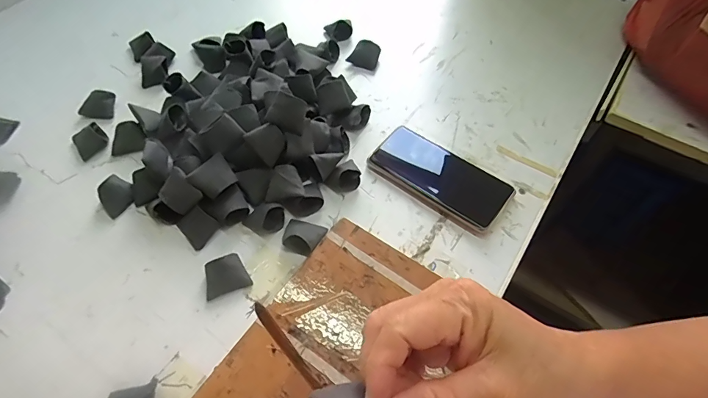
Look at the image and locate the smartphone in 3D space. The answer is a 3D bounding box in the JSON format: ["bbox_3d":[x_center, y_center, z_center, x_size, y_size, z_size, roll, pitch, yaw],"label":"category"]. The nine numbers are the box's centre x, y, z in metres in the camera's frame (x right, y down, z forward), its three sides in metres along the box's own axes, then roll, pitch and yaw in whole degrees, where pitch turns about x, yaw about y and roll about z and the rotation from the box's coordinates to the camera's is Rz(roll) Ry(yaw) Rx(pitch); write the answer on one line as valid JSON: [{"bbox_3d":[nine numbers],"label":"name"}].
[{"bbox_3d":[0.099,-0.028,0.474,0.156,0.016,0.076,35,71,16],"label":"smartphone"}]

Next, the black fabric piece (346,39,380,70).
[{"bbox_3d":[0.016,-0.208,0.586,0.037,0.022,0.036,19,59,12],"label":"black fabric piece"}]

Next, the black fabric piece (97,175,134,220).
[{"bbox_3d":[-0.266,-0.004,0.458,0.037,0.007,0.037,48,70,-16],"label":"black fabric piece"}]

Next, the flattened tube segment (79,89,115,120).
[{"bbox_3d":[-0.334,-0.122,0.535,0.043,0.020,0.032,3,57,2],"label":"flattened tube segment"}]

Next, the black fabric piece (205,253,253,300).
[{"bbox_3d":[-0.128,0.076,0.410,0.042,0.025,0.033,-20,60,-13],"label":"black fabric piece"}]

